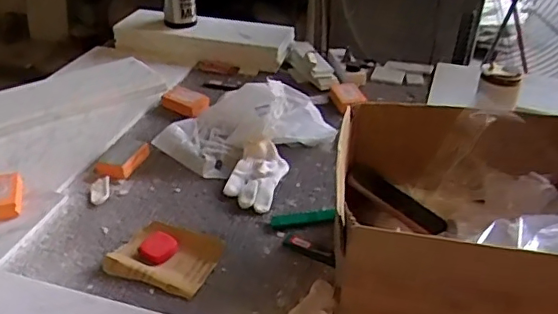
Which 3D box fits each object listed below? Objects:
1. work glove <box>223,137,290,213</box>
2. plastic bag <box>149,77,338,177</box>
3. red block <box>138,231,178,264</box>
[{"bbox_3d":[-0.041,0.031,1.029,0.098,0.043,0.160,11,35,15],"label":"work glove"},{"bbox_3d":[-0.077,-0.070,1.125,0.332,0.115,0.180,-12,36,-19],"label":"plastic bag"},{"bbox_3d":[-0.186,0.141,0.882,0.046,0.028,0.047,25,41,31],"label":"red block"}]

